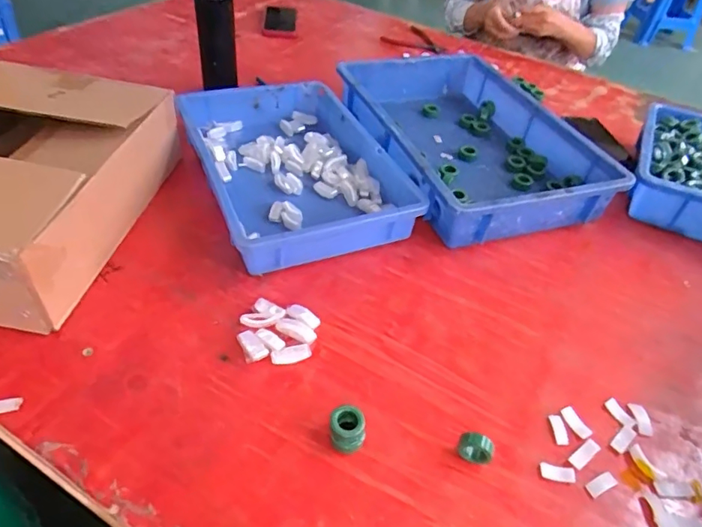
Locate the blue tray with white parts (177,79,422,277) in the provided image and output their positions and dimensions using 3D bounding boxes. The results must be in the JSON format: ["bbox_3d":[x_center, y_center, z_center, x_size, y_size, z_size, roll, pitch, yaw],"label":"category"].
[{"bbox_3d":[-0.082,-0.140,0.720,0.252,0.065,0.361,-14,47,-22],"label":"blue tray with white parts"}]

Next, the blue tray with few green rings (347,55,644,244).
[{"bbox_3d":[0.179,-0.205,0.820,0.299,0.079,0.441,-11,46,-18],"label":"blue tray with few green rings"}]

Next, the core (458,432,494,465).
[{"bbox_3d":[0.109,0.165,0.446,0.030,0.028,0.017,9,43,2],"label":"core"}]

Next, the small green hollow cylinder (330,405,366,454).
[{"bbox_3d":[-0.004,0.150,0.451,0.029,0.031,0.030,-4,44,-12],"label":"small green hollow cylinder"}]

